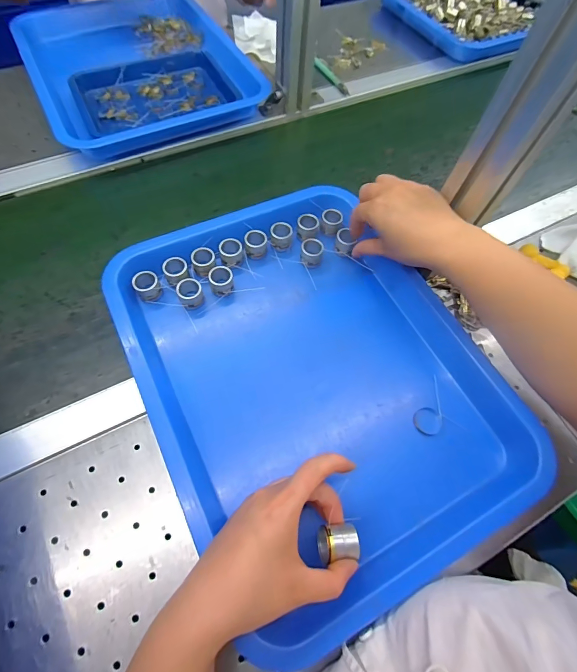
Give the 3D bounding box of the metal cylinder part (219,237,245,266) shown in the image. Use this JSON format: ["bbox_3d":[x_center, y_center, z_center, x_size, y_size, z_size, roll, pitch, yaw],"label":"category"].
[{"bbox_3d":[-0.063,-0.091,0.390,0.025,0.022,0.024,1,64,-3],"label":"metal cylinder part"}]

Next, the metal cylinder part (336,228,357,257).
[{"bbox_3d":[0.066,-0.108,0.406,0.023,0.016,0.028,13,64,3],"label":"metal cylinder part"}]

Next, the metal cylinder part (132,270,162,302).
[{"bbox_3d":[-0.146,-0.051,0.365,0.024,0.024,0.021,-37,72,-19],"label":"metal cylinder part"}]

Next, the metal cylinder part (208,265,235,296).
[{"bbox_3d":[-0.071,-0.056,0.375,0.025,0.026,0.027,1,64,-3],"label":"metal cylinder part"}]

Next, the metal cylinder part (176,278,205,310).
[{"bbox_3d":[-0.102,-0.043,0.367,0.024,0.026,0.023,1,64,-3],"label":"metal cylinder part"}]

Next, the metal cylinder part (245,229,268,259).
[{"bbox_3d":[-0.037,-0.104,0.399,0.025,0.020,0.026,1,64,-3],"label":"metal cylinder part"}]

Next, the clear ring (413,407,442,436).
[{"bbox_3d":[0.133,0.082,0.337,0.026,0.004,0.027,18,65,5],"label":"clear ring"}]

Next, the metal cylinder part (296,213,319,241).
[{"bbox_3d":[0.024,-0.128,0.415,0.026,0.018,0.025,4,64,-2],"label":"metal cylinder part"}]

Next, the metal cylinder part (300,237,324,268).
[{"bbox_3d":[0.027,-0.095,0.399,0.025,0.017,0.025,1,64,-3],"label":"metal cylinder part"}]

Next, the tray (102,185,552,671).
[{"bbox_3d":[0.024,0.029,0.338,0.296,0.038,0.376,-24,68,-14],"label":"tray"}]

